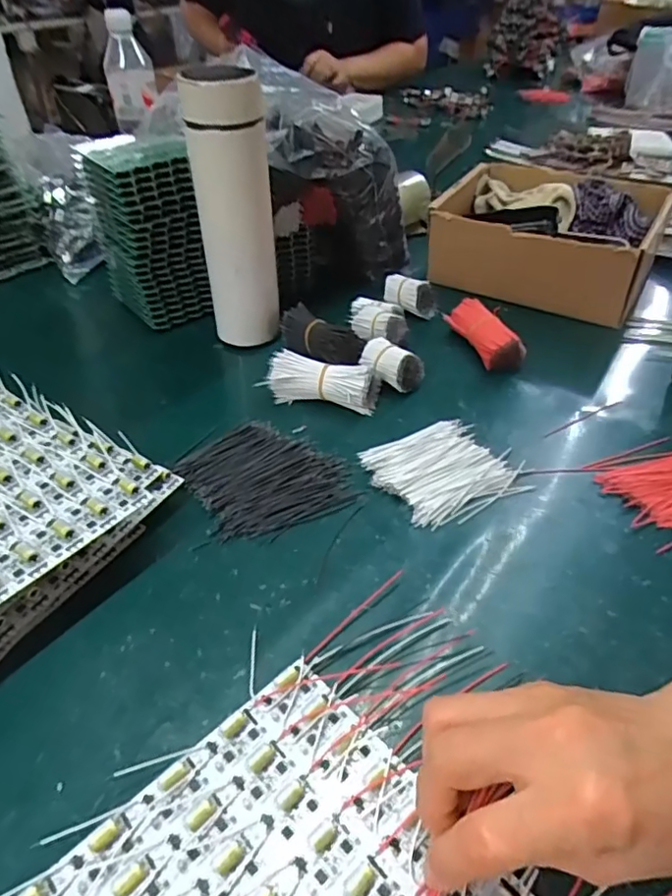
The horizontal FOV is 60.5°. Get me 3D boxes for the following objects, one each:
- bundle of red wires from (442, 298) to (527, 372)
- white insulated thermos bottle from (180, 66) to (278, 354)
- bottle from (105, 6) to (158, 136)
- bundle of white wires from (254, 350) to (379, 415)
[{"bbox_3d":[0.140,-0.108,0.540,0.041,0.031,0.090,-20,44,-21],"label":"bundle of red wires"},{"bbox_3d":[-0.083,-0.187,0.487,0.063,0.222,0.060,-9,41,-9],"label":"white insulated thermos bottle"},{"bbox_3d":[-0.276,-0.501,0.772,0.063,0.130,0.066,-12,42,-12],"label":"bottle"},{"bbox_3d":[-0.012,-0.056,0.492,0.094,0.036,0.035,7,41,10],"label":"bundle of white wires"}]

